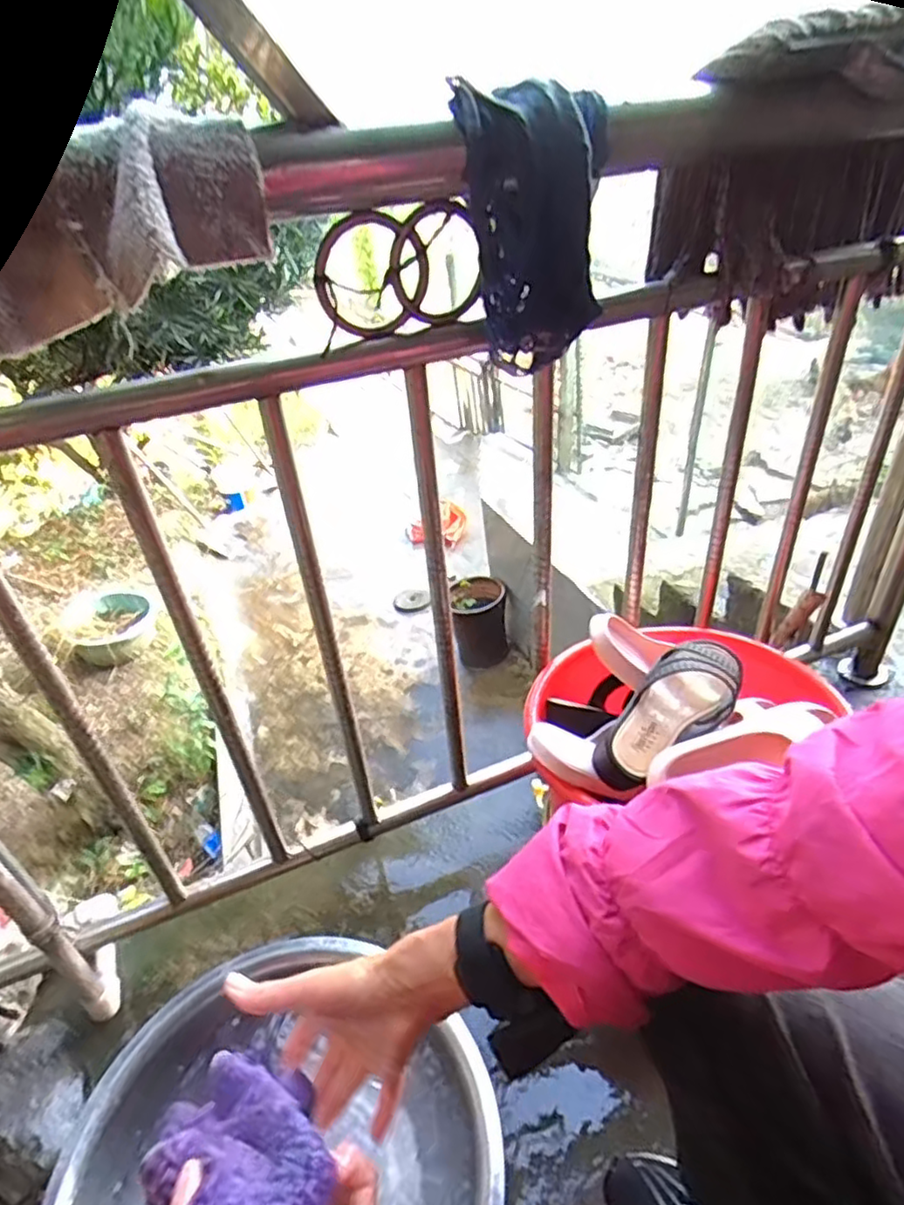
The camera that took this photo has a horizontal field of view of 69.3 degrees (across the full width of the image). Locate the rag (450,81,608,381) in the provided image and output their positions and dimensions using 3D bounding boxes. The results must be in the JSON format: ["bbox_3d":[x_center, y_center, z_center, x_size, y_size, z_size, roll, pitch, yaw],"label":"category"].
[{"bbox_3d":[0.067,-0.292,0.516,0.105,0.180,0.067,-29,42,-28],"label":"rag"}]

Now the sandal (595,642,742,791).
[{"bbox_3d":[0.239,0.110,0.702,0.232,0.071,0.077,-29,42,-28],"label":"sandal"}]

